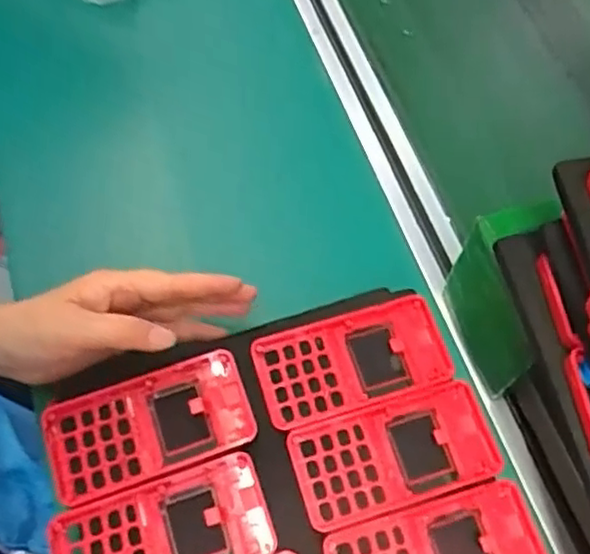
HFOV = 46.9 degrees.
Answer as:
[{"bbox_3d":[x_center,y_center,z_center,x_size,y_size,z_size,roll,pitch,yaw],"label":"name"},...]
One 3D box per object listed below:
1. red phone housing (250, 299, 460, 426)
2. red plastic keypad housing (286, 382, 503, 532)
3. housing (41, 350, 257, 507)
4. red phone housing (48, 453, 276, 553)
[{"bbox_3d":[0.037,0.053,0.436,0.122,0.008,0.059,-14,65,-11],"label":"red phone housing"},{"bbox_3d":[0.061,0.108,0.415,0.123,0.019,0.059,-14,65,-10],"label":"red plastic keypad housing"},{"bbox_3d":[-0.089,0.091,0.416,0.122,0.010,0.062,-16,66,-12],"label":"housing"},{"bbox_3d":[-0.075,0.149,0.390,0.120,0.013,0.060,-16,66,-11],"label":"red phone housing"}]

